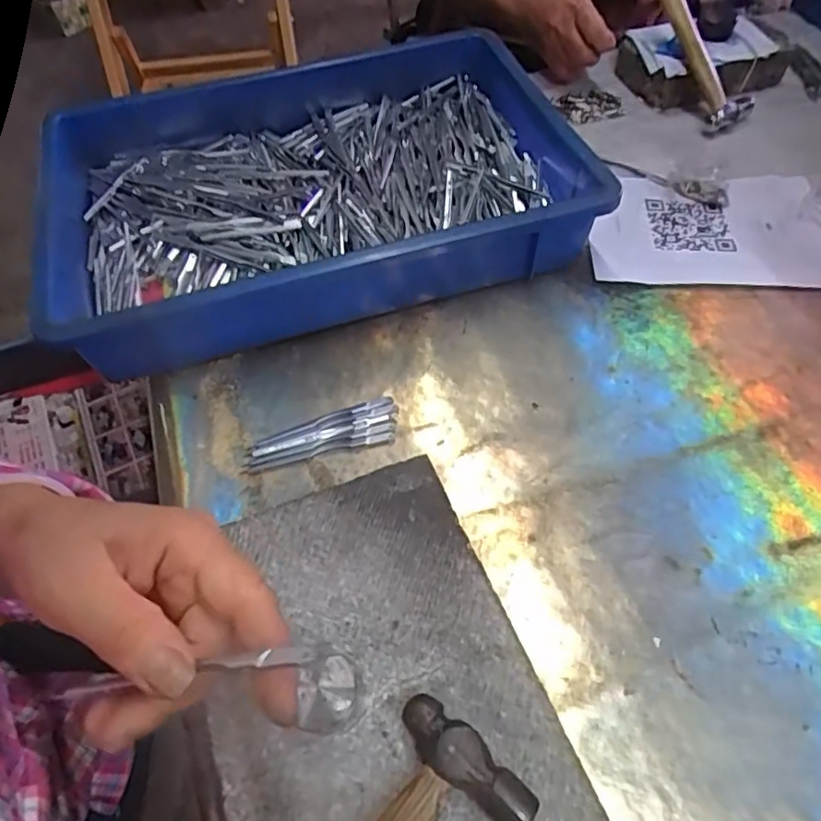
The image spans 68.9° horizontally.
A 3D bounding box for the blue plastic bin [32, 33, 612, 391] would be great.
[{"bbox_3d":[-0.082,-0.197,0.535,0.433,0.085,0.301,-15,57,-6],"label":"blue plastic bin"}]

